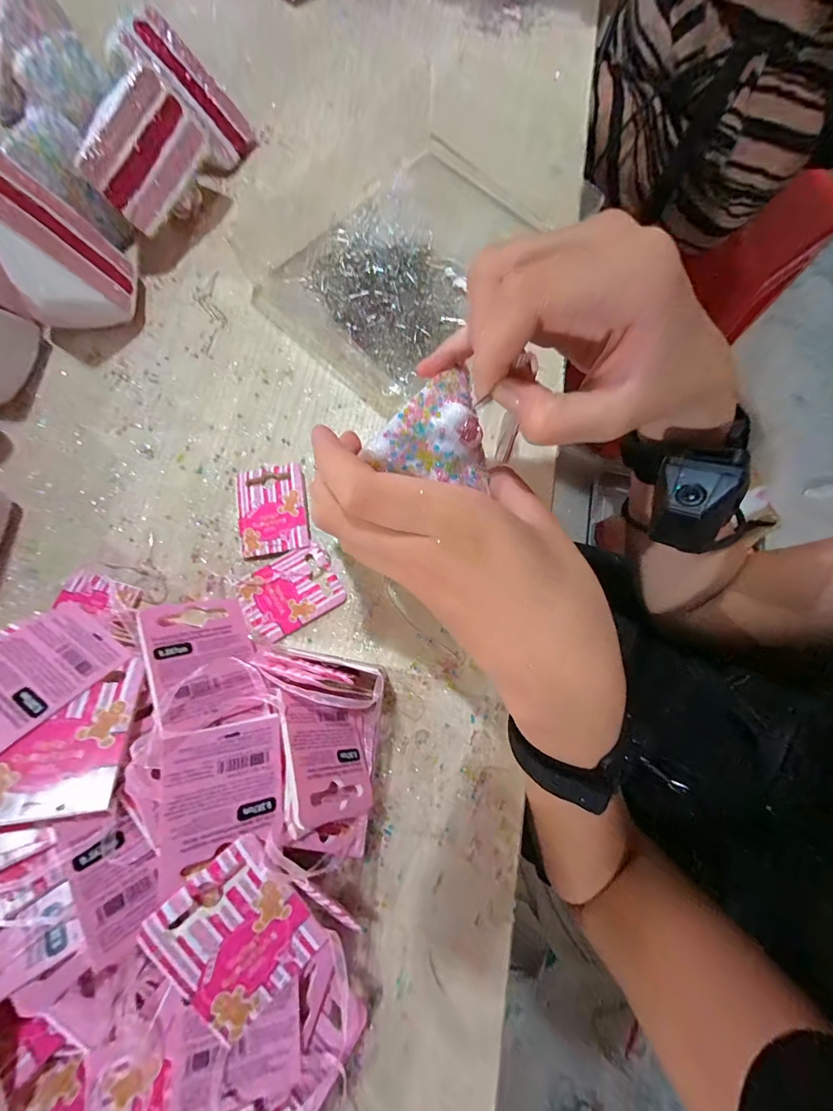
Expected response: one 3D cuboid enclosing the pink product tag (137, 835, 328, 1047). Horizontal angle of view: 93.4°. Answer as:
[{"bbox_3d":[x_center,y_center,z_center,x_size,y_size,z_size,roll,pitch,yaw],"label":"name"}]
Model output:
[{"bbox_3d":[-0.068,0.147,0.152,0.045,0.004,0.059,-35,98,-25],"label":"pink product tag"}]

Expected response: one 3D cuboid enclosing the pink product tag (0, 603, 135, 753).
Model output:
[{"bbox_3d":[-0.160,0.049,0.163,0.044,0.004,0.060,34,48,11],"label":"pink product tag"}]

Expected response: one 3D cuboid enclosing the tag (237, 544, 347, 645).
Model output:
[{"bbox_3d":[-0.079,0.023,0.246,0.060,0.004,0.043,-29,79,-7],"label":"tag"}]

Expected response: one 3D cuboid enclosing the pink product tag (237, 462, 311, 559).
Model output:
[{"bbox_3d":[-0.094,-0.031,0.257,0.044,0.009,0.060,-10,78,-3],"label":"pink product tag"}]

